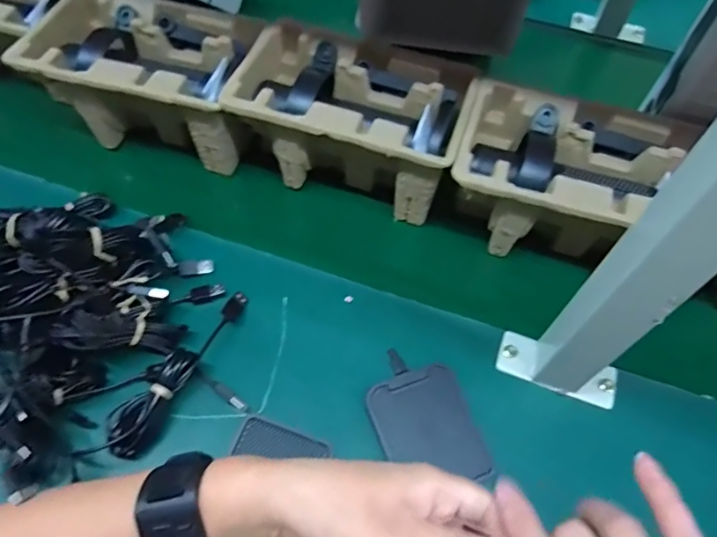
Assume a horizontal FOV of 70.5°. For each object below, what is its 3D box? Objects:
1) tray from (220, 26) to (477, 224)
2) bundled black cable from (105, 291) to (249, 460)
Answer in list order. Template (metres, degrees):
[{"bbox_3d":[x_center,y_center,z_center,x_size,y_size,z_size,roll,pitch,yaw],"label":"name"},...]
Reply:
[{"bbox_3d":[-0.005,-0.148,0.527,0.225,0.101,0.143,17,58,10],"label":"tray"},{"bbox_3d":[-0.152,0.075,0.420,0.036,0.029,0.159,23,59,14],"label":"bundled black cable"}]

